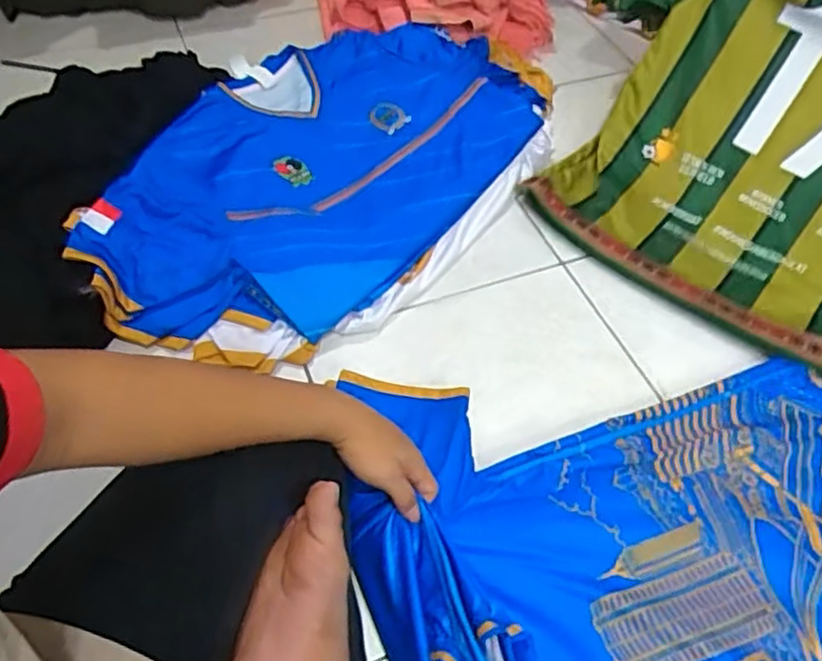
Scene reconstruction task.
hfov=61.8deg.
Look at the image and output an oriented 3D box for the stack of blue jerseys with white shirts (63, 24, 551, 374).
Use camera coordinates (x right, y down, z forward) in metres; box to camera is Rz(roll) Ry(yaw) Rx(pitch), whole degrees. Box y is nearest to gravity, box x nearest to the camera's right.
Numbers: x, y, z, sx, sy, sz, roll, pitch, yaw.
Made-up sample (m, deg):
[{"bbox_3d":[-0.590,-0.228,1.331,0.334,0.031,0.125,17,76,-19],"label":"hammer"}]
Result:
[{"bbox_3d":[-0.092,-0.275,1.036,0.451,0.075,0.825,31,57,18],"label":"stack of blue jerseys with white shirts"}]

